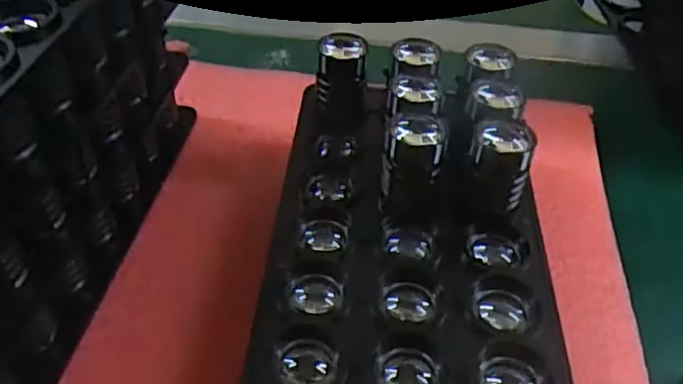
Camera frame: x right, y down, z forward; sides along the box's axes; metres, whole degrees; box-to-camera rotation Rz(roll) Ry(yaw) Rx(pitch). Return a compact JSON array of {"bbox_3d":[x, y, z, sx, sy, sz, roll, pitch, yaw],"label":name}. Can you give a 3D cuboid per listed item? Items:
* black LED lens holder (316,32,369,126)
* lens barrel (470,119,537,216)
[{"bbox_3d":[0.000,-0.050,0.272,0.021,0.033,0.020,2,43,-1],"label":"black LED lens holder"},{"bbox_3d":[0.060,-0.011,0.235,0.021,0.031,0.026,16,45,14],"label":"lens barrel"}]

